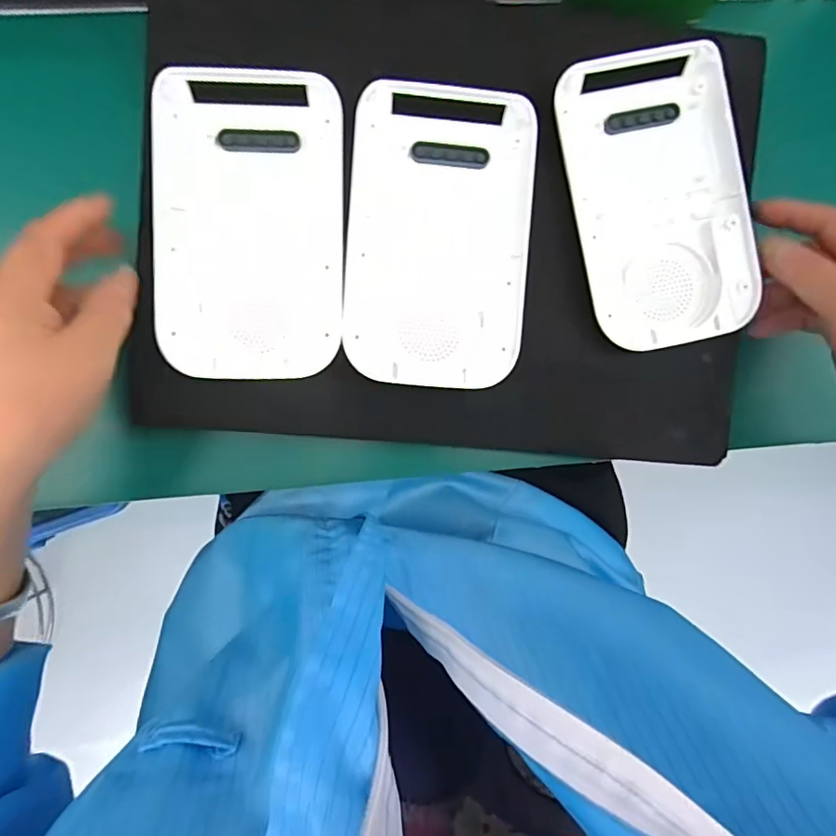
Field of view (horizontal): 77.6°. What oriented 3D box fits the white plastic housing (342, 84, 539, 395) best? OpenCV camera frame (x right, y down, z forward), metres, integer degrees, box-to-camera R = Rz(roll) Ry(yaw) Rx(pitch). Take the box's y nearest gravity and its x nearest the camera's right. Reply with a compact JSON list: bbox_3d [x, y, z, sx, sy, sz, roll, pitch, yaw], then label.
[{"bbox_3d":[0.011,-0.096,0.280,0.096,0.011,0.156,3,89,-4],"label":"white plastic housing"}]

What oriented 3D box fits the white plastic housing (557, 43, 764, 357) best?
[{"bbox_3d":[0.135,-0.121,0.292,0.097,0.023,0.157,-12,90,-4],"label":"white plastic housing"}]

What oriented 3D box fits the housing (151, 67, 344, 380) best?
[{"bbox_3d":[-0.089,-0.101,0.274,0.096,0.009,0.157,0,89,-4],"label":"housing"}]

